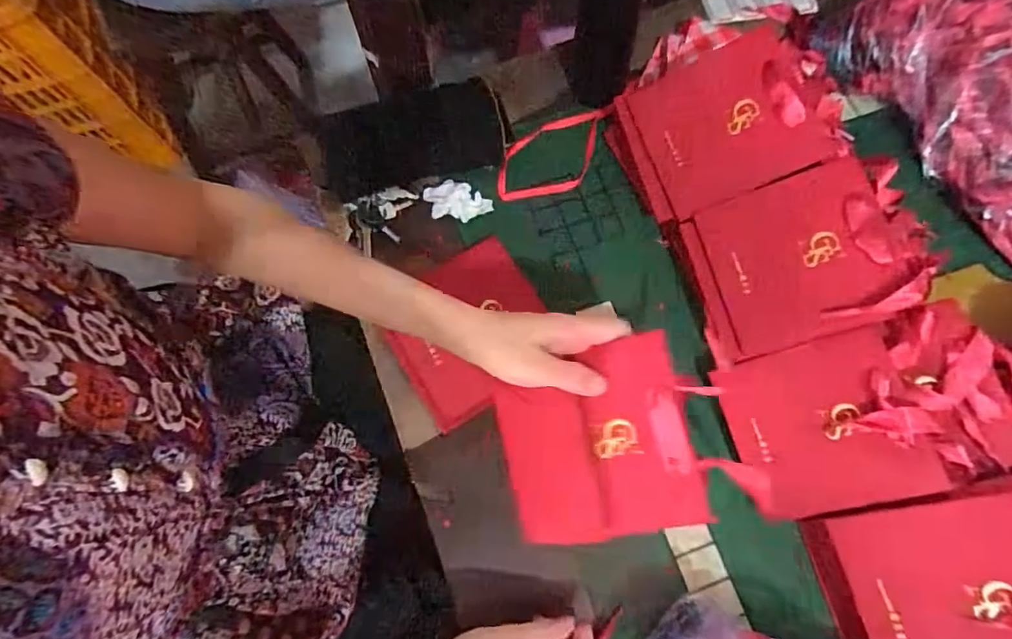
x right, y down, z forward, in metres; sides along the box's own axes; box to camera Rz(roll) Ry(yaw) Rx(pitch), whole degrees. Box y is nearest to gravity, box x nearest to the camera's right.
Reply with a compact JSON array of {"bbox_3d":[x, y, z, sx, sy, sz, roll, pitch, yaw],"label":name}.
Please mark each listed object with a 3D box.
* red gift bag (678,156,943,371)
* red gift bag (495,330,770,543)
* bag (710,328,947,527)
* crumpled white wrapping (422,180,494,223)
[{"bbox_3d":[0.265,-0.053,0.471,0.179,0.035,0.142,-24,76,30],"label":"red gift bag"},{"bbox_3d":[0.084,0.090,0.387,0.178,0.038,0.138,-20,82,20],"label":"red gift bag"},{"bbox_3d":[0.270,0.093,0.447,0.139,0.021,0.141,-19,75,21],"label":"bag"},{"bbox_3d":[-0.051,-0.124,0.553,0.070,0.028,0.035,15,75,3],"label":"crumpled white wrapping"}]

